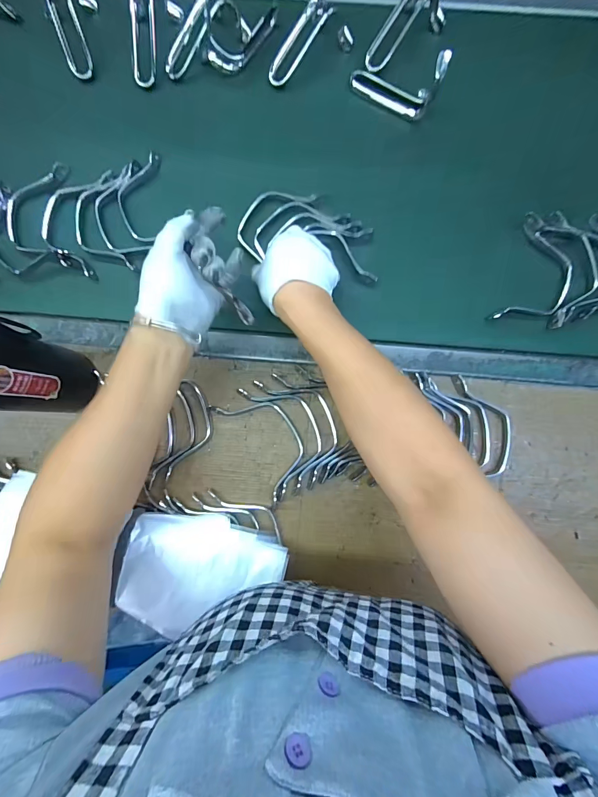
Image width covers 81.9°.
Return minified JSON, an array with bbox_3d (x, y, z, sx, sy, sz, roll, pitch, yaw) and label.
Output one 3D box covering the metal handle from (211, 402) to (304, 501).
[{"bbox_3d":[-0.041,0.045,0.421,0.070,0.017,0.137,-36,85,-4],"label":"metal handle"}]

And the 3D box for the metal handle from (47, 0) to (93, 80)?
[{"bbox_3d":[-0.307,-0.491,0.465,0.032,0.011,0.102,-15,102,-2],"label":"metal handle"}]

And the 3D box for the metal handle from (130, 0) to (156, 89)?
[{"bbox_3d":[-0.209,-0.488,0.464,0.034,0.023,0.120,4,100,0],"label":"metal handle"}]

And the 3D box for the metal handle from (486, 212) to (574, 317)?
[{"bbox_3d":[0.304,-0.155,0.434,0.082,0.018,0.144,21,84,2],"label":"metal handle"}]

